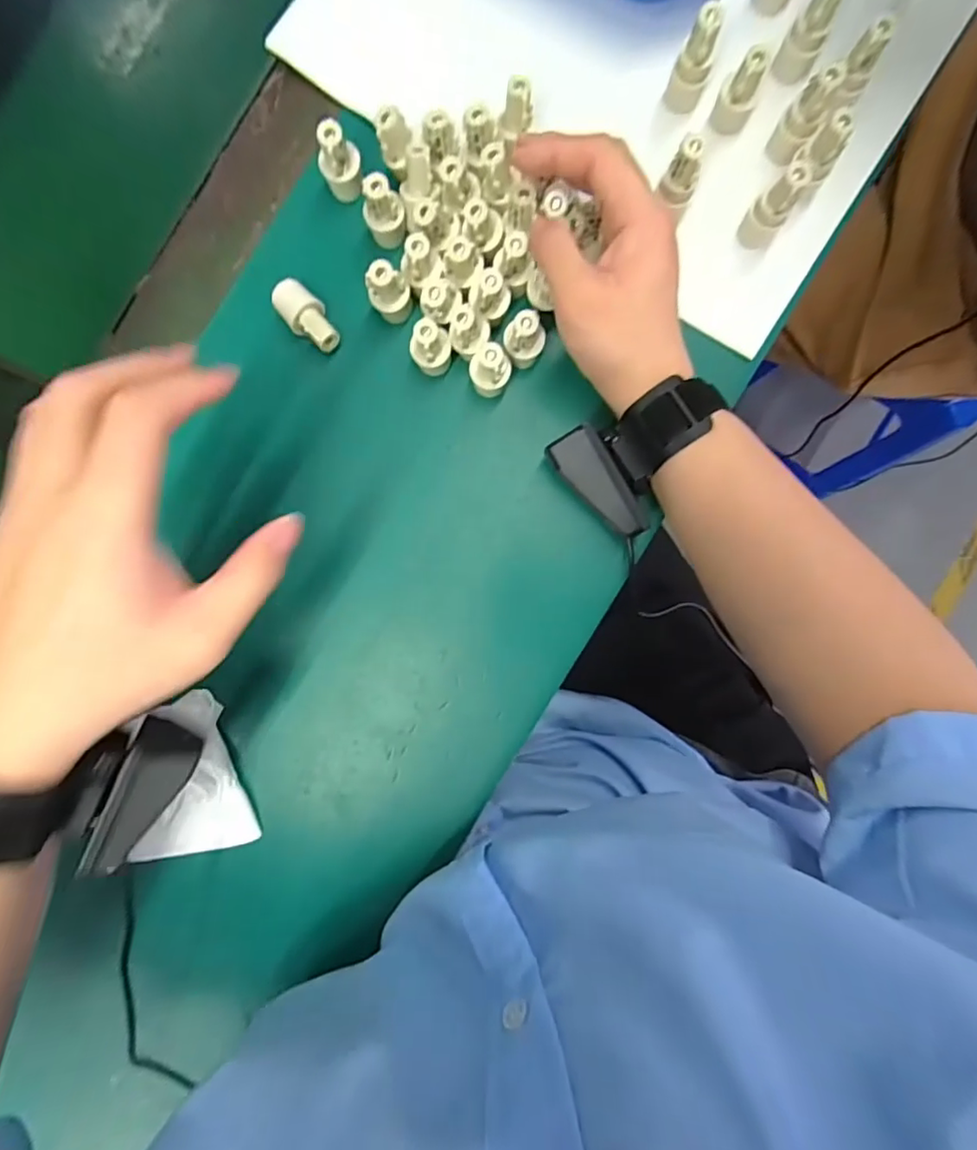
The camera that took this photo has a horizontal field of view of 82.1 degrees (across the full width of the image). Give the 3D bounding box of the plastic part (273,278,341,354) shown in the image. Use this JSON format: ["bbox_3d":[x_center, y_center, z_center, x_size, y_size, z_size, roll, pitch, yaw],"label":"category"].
[{"bbox_3d":[-0.110,-0.155,0.341,0.023,0.021,0.046,-36,89,1],"label":"plastic part"}]

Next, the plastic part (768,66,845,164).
[{"bbox_3d":[0.177,-0.258,0.320,0.019,0.051,0.017,34,90,2],"label":"plastic part"}]

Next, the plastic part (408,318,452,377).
[{"bbox_3d":[-0.033,-0.132,0.331,0.022,0.045,0.019,4,90,2],"label":"plastic part"}]

